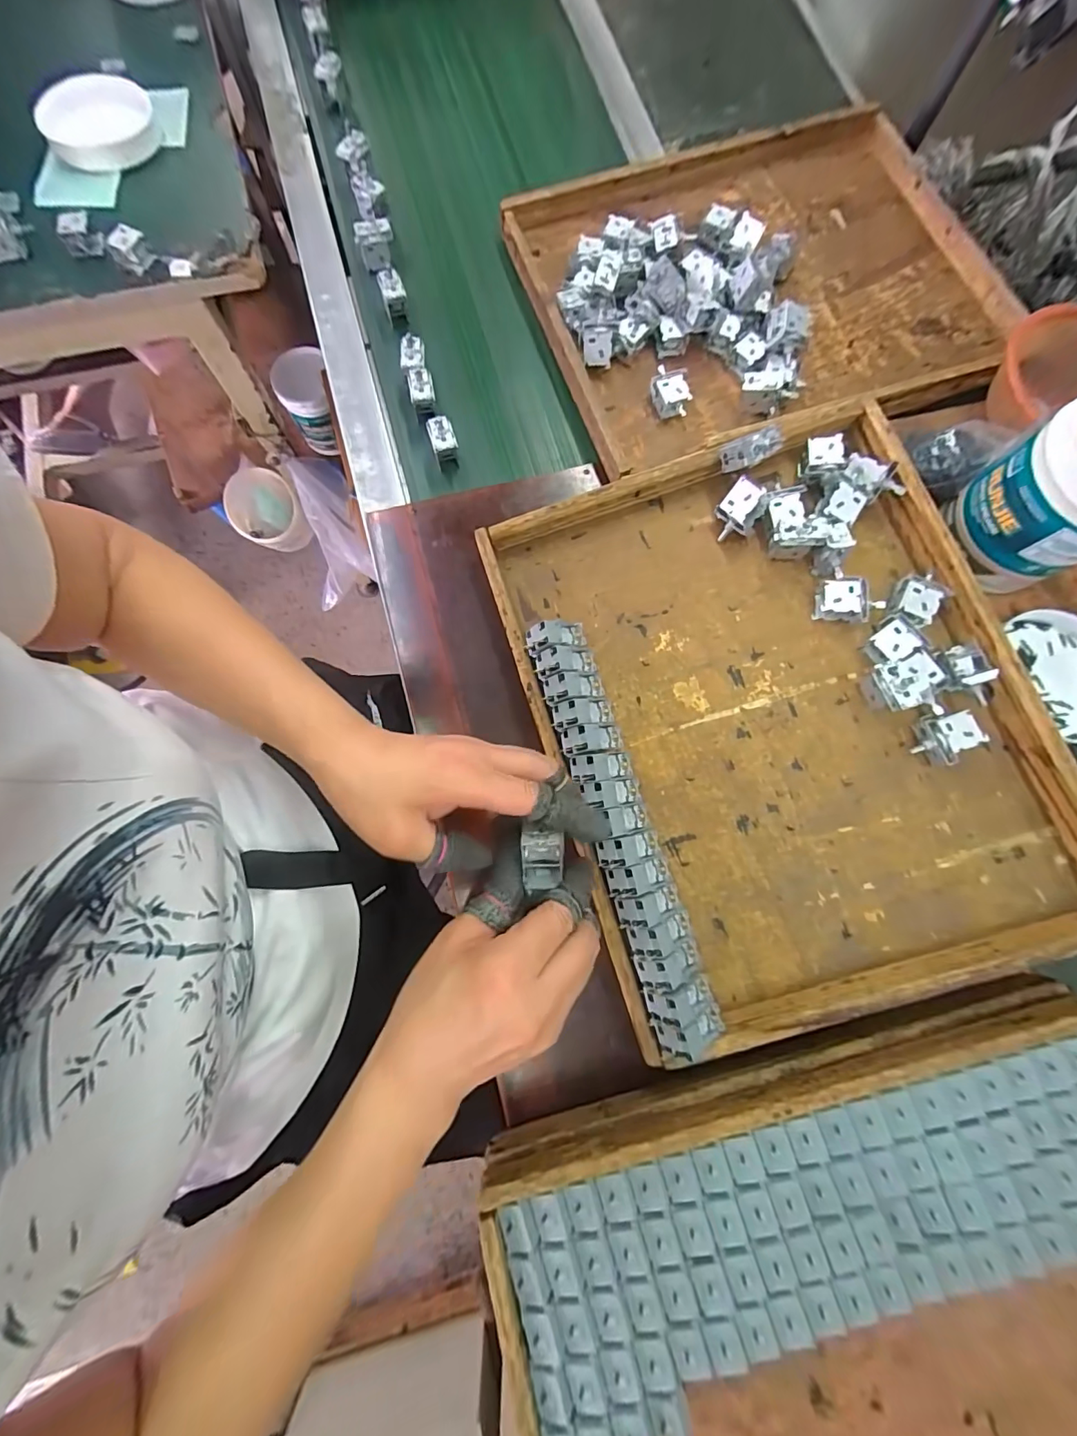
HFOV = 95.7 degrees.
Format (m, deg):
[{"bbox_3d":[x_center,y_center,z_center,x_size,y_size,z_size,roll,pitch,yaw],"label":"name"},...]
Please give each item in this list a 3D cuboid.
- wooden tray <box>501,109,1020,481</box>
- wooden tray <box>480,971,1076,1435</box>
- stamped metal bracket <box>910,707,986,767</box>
[{"bbox_3d":[0.257,-0.481,0.552,0.484,0.068,0.395,-19,79,-4],"label":"wooden tray"},{"bbox_3d":[0.246,0.465,0.342,0.491,0.068,0.408,-14,78,-4],"label":"wooden tray"},{"bbox_3d":[0.347,0.018,0.419,0.044,0.031,0.042,-18,79,-4],"label":"stamped metal bracket"}]

